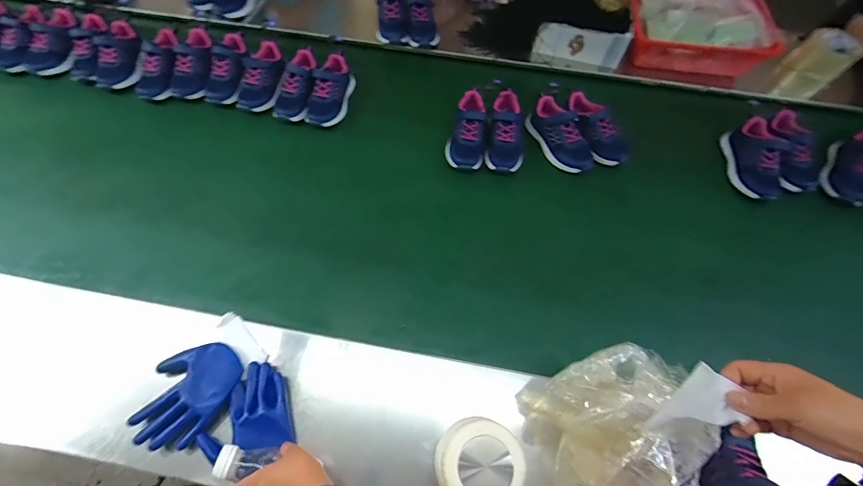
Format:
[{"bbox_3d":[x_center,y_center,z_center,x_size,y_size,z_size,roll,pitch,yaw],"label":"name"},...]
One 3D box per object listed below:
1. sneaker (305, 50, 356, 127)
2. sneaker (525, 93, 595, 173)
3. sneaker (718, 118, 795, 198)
[{"bbox_3d":[-0.243,-0.368,0.908,0.086,0.072,0.199,9,63,3],"label":"sneaker"},{"bbox_3d":[0.289,-0.247,0.845,0.078,0.071,0.189,-26,66,-14],"label":"sneaker"},{"bbox_3d":[0.696,-0.182,0.798,0.082,0.077,0.168,5,63,1],"label":"sneaker"}]

